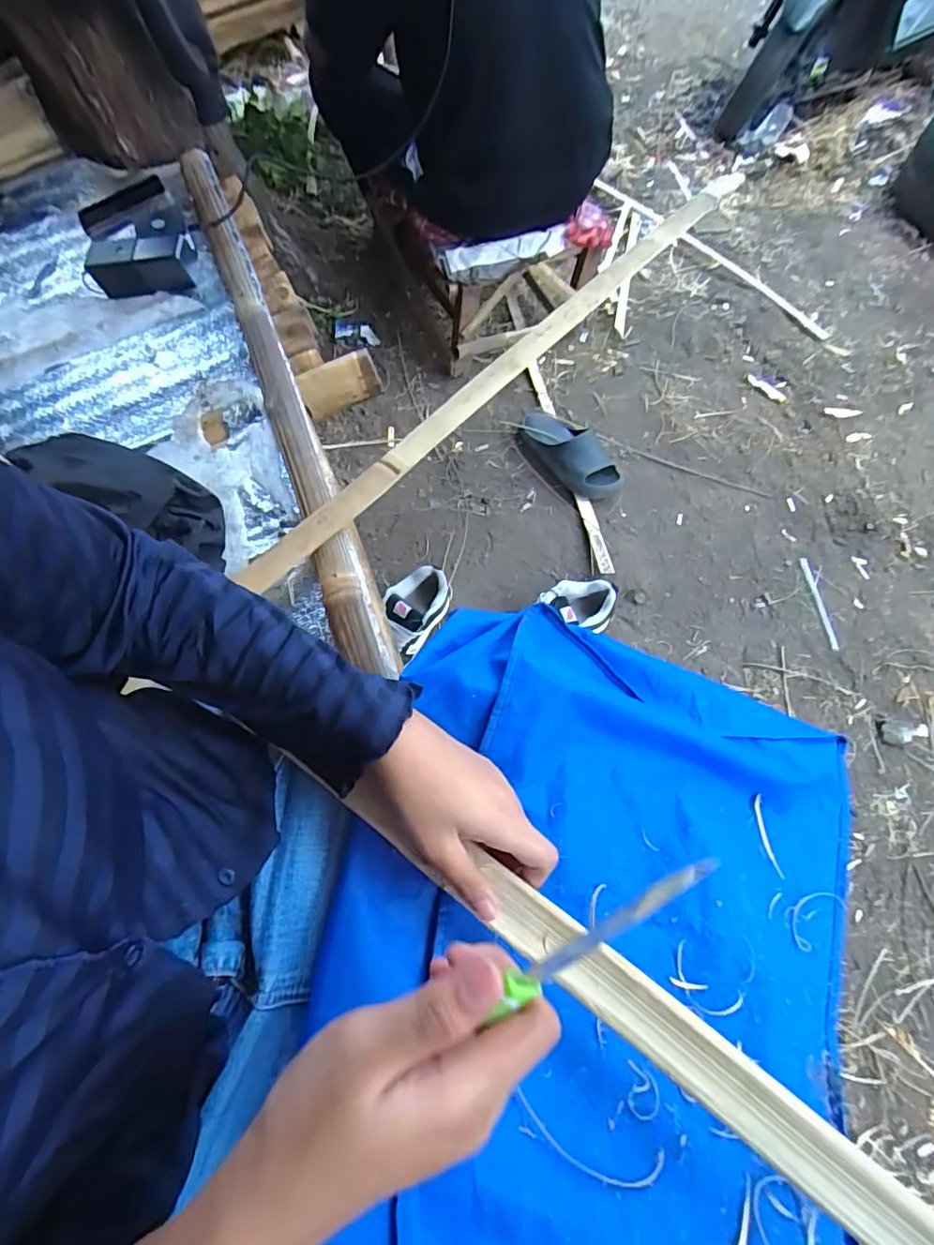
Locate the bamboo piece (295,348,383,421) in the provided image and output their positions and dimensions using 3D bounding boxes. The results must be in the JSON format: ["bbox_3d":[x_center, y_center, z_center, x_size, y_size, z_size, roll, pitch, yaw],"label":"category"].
[{"bbox_3d":[-0.175,-0.327,0.737,0.107,0.049,0.059,-25,66,-4],"label":"bamboo piece"}]

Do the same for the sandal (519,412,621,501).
[{"bbox_3d":[0.235,-0.414,1.272,0.117,0.101,0.305,-34,70,-13],"label":"sandal"}]

